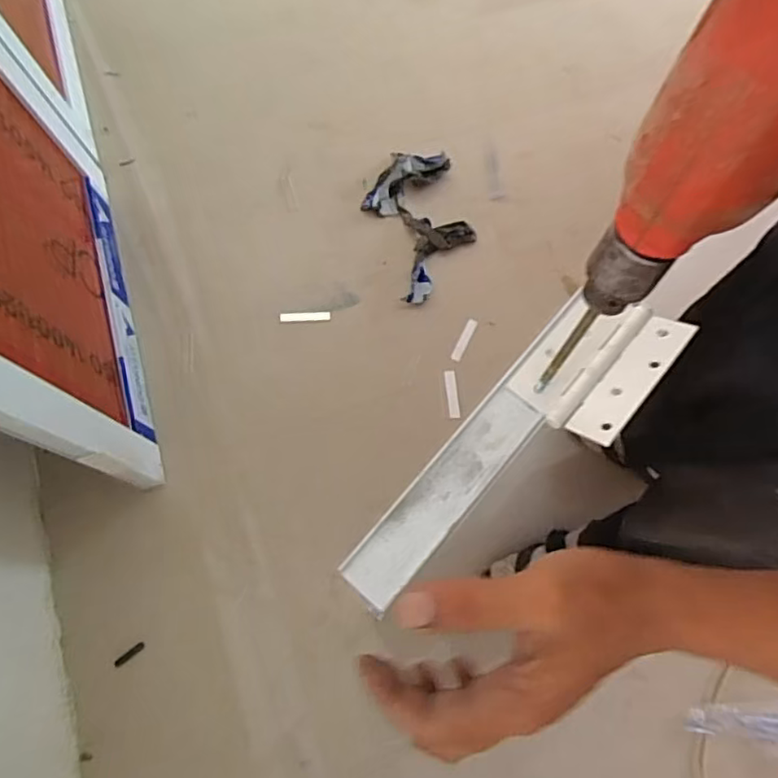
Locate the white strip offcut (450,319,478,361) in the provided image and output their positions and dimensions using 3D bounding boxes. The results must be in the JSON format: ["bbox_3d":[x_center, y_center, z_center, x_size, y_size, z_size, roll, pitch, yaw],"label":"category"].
[{"bbox_3d":[0.161,-0.107,1.269,0.022,0.004,0.104,25,69,9],"label":"white strip offcut"}]

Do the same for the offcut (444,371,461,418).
[{"bbox_3d":[0.131,0.011,1.228,0.023,0.010,0.103,-4,68,-3],"label":"offcut"}]

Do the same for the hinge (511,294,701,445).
[{"bbox_3d":[0.133,-0.019,0.374,0.068,0.020,0.101,40,72,14],"label":"hinge"}]

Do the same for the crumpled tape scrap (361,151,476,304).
[{"bbox_3d":[0.078,-0.381,1.352,0.217,0.033,0.370,-15,69,-7],"label":"crumpled tape scrap"}]

